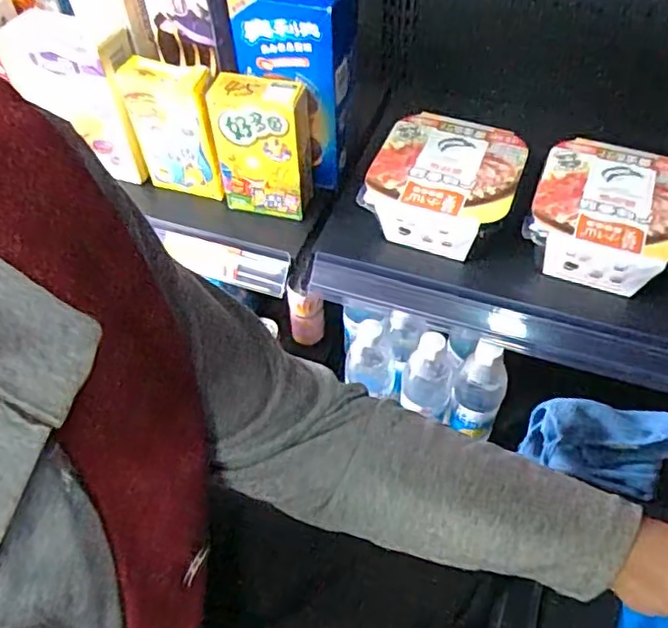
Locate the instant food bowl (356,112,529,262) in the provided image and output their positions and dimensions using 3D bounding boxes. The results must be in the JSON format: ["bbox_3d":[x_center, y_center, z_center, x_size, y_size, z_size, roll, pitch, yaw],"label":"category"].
[{"bbox_3d":[0.120,-0.135,0.676,0.146,0.083,0.148,17,55,14],"label":"instant food bowl"}]

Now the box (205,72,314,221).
[{"bbox_3d":[-0.076,-0.177,0.663,0.097,0.152,0.051,6,53,7],"label":"box"}]

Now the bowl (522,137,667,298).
[{"bbox_3d":[0.281,-0.098,0.640,0.146,0.080,0.149,-1,52,1],"label":"bowl"}]

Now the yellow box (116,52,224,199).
[{"bbox_3d":[-0.170,-0.201,0.680,0.096,0.147,0.038,13,54,11],"label":"yellow box"}]

